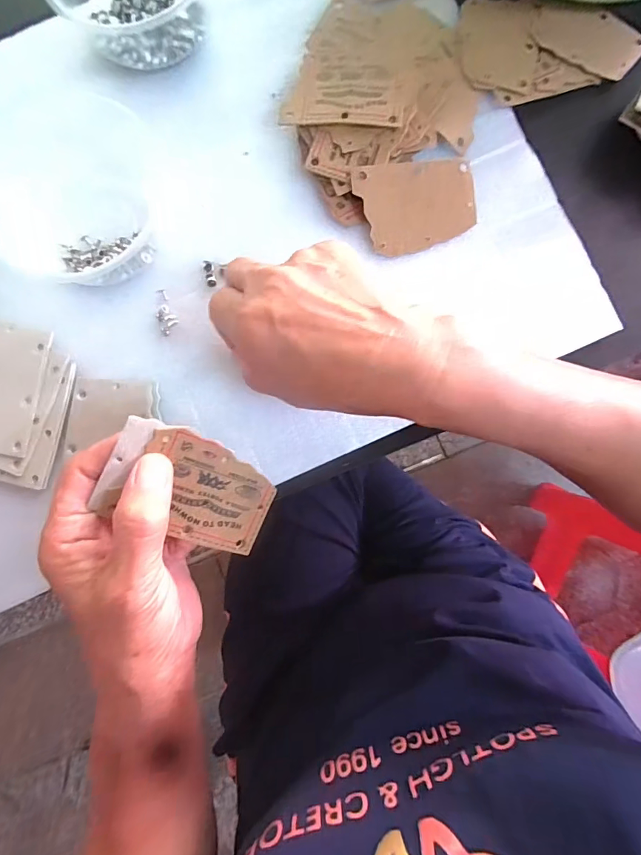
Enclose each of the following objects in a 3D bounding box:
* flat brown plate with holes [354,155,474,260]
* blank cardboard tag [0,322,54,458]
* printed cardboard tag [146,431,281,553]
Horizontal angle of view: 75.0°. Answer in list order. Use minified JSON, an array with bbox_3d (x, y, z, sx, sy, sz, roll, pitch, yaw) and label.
[{"bbox_3d":[0.063,-0.144,0.272,0.077,0.004,0.055,-9,98,-4],"label":"flat brown plate with holes"},{"bbox_3d":[-0.210,-0.026,0.274,0.054,0.006,0.083,10,87,2],"label":"blank cardboard tag"},{"bbox_3d":[-0.059,0.035,0.216,0.068,0.004,0.053,23,96,-23],"label":"printed cardboard tag"}]

